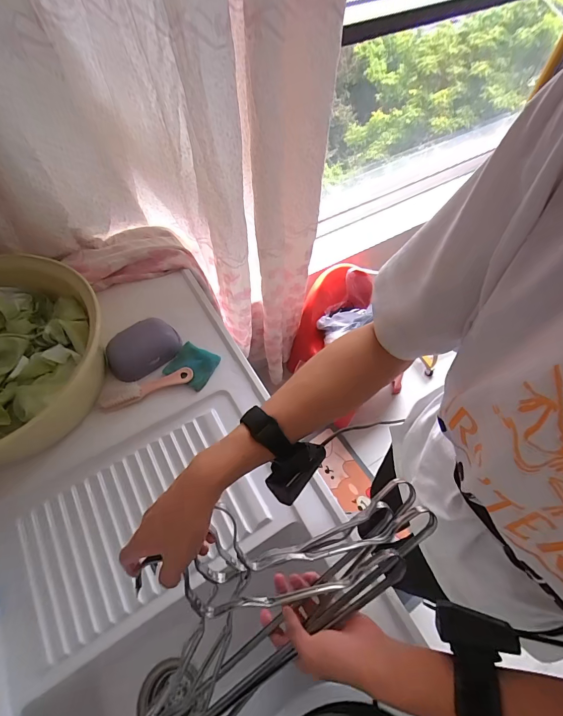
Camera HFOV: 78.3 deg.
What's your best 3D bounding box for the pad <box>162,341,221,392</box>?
[{"bbox_3d":[-0.163,0.013,0.642,0.081,0.015,0.076,24,63,13],"label":"pad"}]

